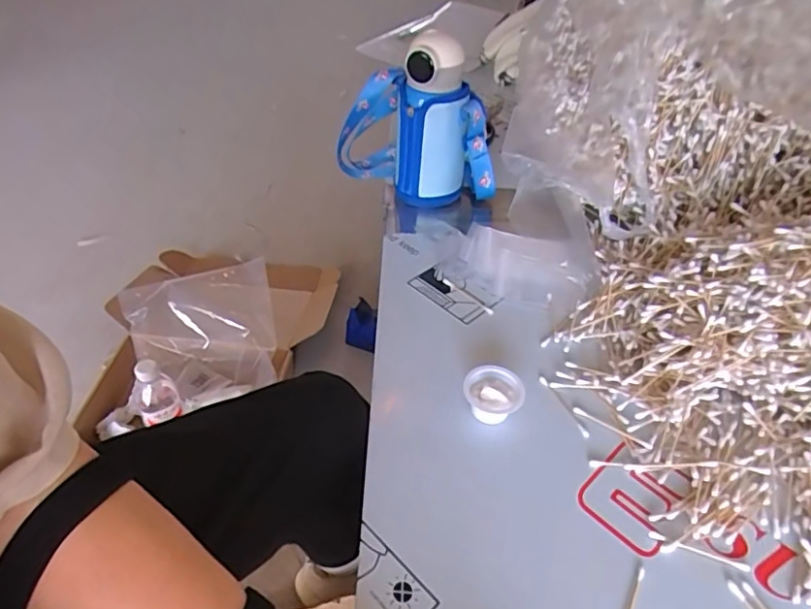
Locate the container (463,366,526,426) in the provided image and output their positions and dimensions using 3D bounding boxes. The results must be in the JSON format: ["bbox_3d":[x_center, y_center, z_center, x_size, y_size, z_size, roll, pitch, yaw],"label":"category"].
[{"bbox_3d":[0.080,0.087,0.514,0.049,0.034,0.051,1,43,-1],"label":"container"}]

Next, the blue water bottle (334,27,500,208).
[{"bbox_3d":[0.014,-0.246,0.739,0.223,0.204,0.084,32,51,28],"label":"blue water bottle"}]

